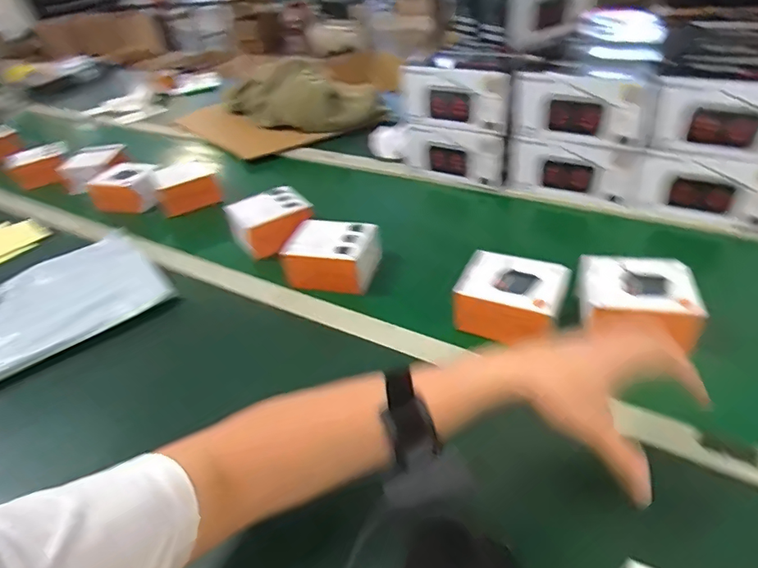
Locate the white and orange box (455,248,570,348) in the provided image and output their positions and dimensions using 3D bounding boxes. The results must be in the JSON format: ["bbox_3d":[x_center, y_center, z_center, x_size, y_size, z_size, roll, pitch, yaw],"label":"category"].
[{"bbox_3d":[0.169,0.017,0.640,0.124,0.066,0.100,14,42,25],"label":"white and orange box"}]

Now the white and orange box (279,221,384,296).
[{"bbox_3d":[-0.071,-0.044,0.767,0.130,0.064,0.100,5,39,15],"label":"white and orange box"}]

